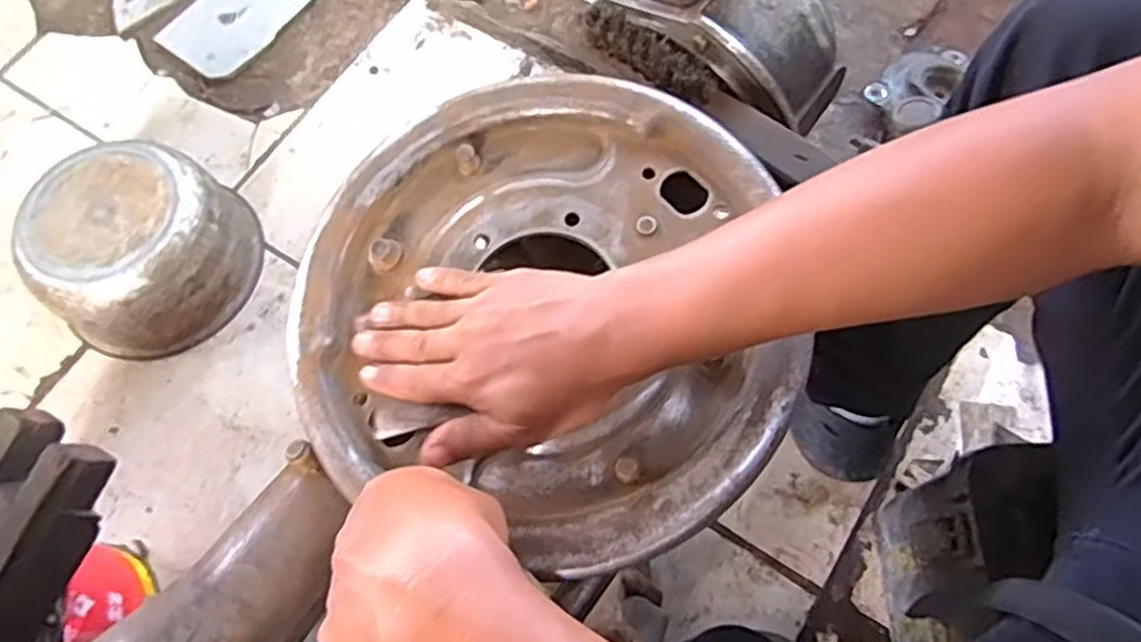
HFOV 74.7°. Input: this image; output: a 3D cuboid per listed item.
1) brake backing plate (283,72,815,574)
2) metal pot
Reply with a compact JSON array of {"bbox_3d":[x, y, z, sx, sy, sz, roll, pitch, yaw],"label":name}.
[{"bbox_3d":[-0.013,-0.016,0.441,0.289,0.039,0.276,-1,68,2],"label":"brake backing plate"},{"bbox_3d":[-0.470,-0.079,0.822,0.190,0.122,0.209,-1,68,2],"label":"metal pot"}]

